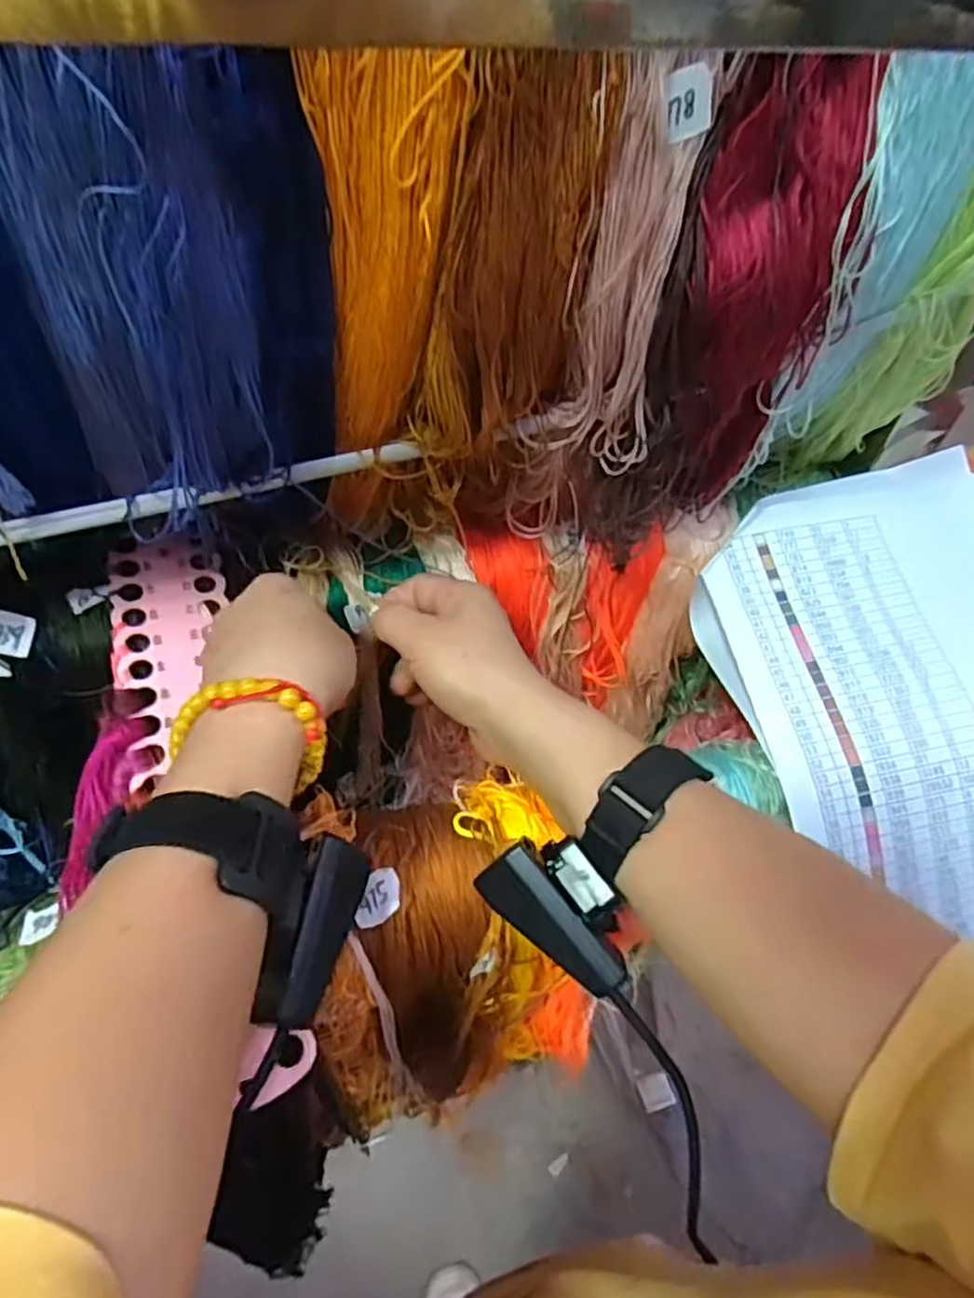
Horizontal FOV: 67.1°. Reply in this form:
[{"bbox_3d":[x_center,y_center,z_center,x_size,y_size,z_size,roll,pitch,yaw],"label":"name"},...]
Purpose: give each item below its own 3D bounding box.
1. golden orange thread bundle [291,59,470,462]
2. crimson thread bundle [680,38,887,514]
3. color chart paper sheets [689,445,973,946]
[{"bbox_3d":[-0.034,-0.134,0.279,0.052,0.141,0.025,-8,54,-12],"label":"golden orange thread bundle"},{"bbox_3d":[0.119,-0.152,0.336,0.069,0.181,0.031,-9,54,-13],"label":"crimson thread bundle"},{"bbox_3d":[0.247,0.034,0.417,0.210,0.053,0.302,-10,75,-12],"label":"color chart paper sheets"}]

